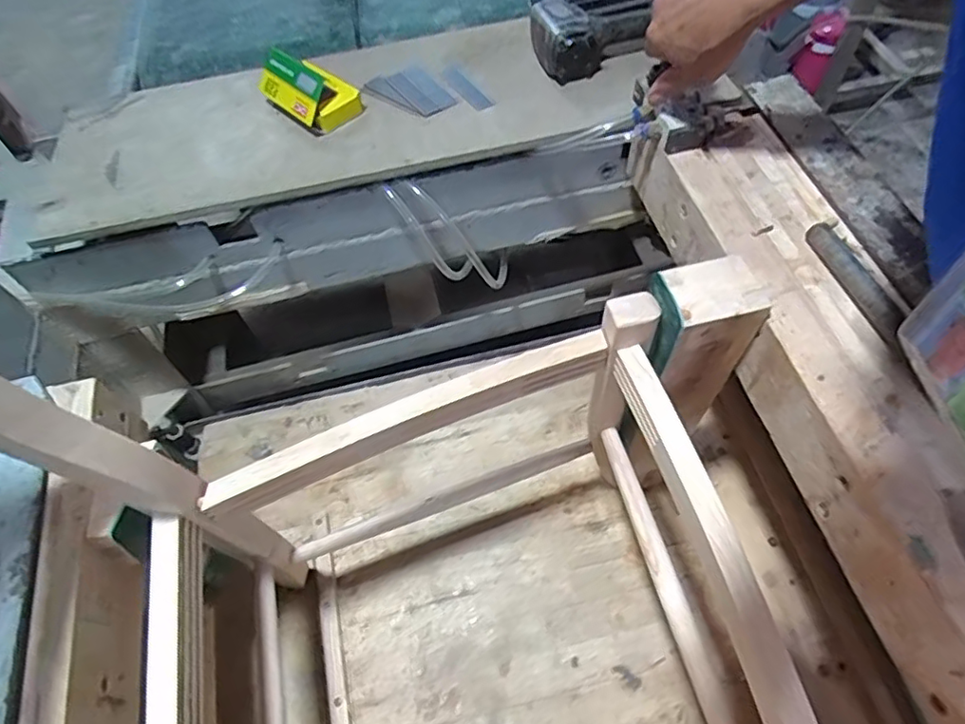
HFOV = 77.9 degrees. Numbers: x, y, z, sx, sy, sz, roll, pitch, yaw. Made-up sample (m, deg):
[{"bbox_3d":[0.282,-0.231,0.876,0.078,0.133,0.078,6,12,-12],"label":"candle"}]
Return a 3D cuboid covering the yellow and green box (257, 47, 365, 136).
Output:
[{"bbox_3d":[-0.222,-0.345,0.749,0.123,0.052,0.081,36,68,22],"label":"yellow and green box"}]

